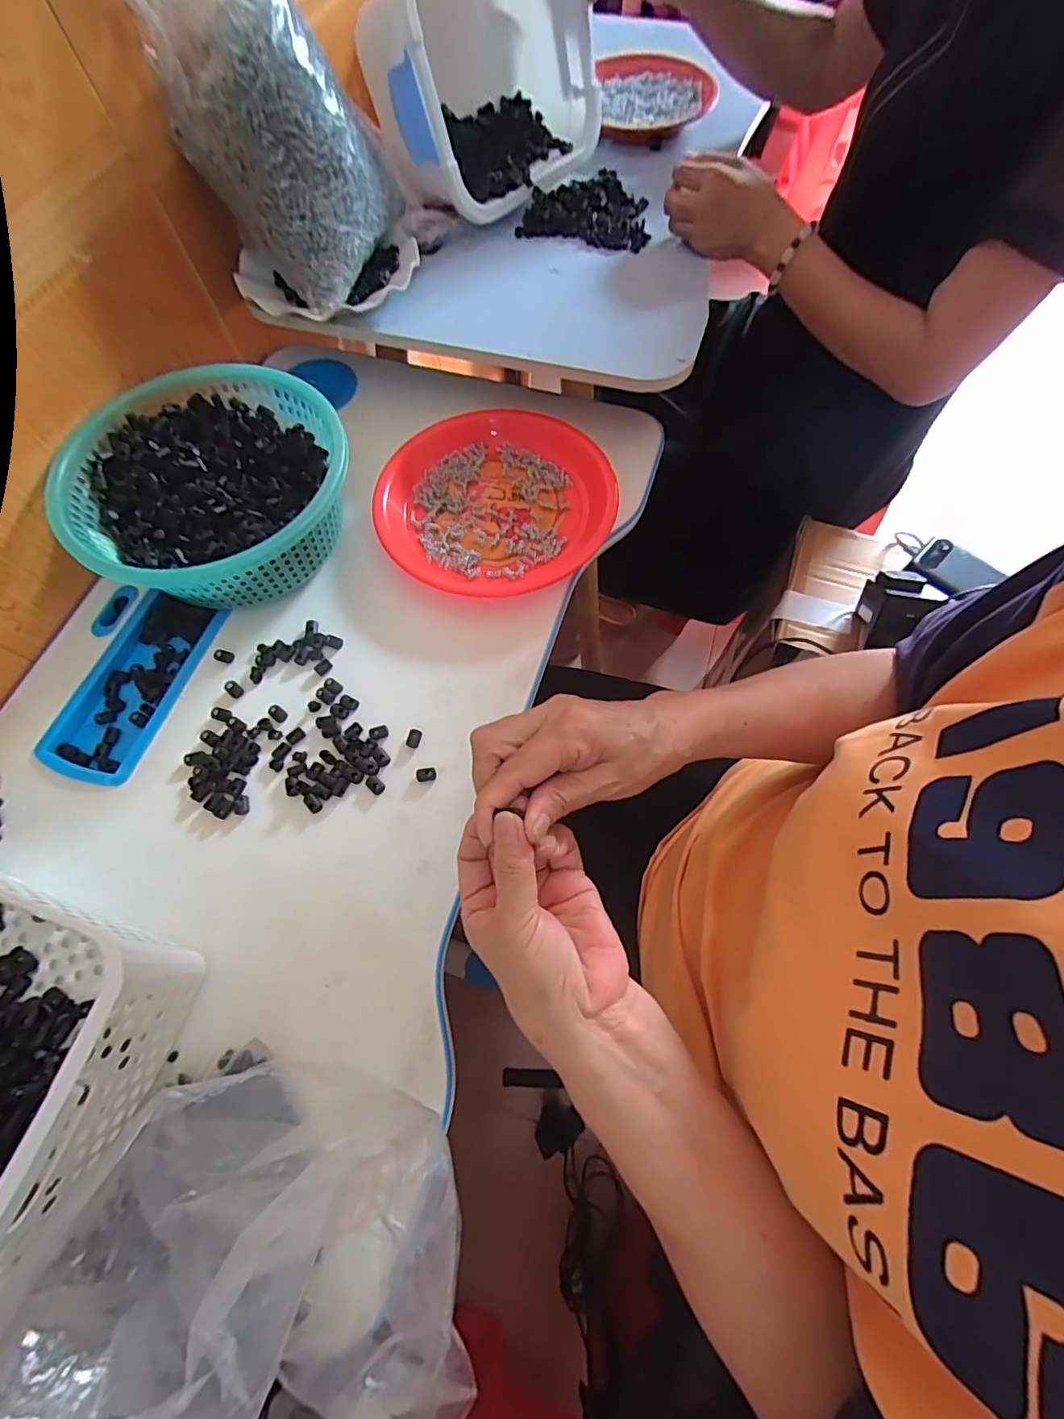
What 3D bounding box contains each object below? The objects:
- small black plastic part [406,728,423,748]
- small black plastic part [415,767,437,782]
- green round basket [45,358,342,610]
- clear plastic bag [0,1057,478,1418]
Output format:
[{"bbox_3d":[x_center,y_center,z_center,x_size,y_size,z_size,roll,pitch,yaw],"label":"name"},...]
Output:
[{"bbox_3d":[-0.097,0.023,0.434,0.011,0.004,0.015,15,69,7],"label":"small black plastic part"},{"bbox_3d":[-0.084,0.051,0.420,0.016,0.004,0.011,-9,68,-3],"label":"small black plastic part"},{"bbox_3d":[-0.280,-0.195,0.480,0.221,0.079,0.220,0,68,1],"label":"green round basket"},{"bbox_3d":[-0.130,0.294,0.239,0.173,0.189,0.222,-5,68,-1],"label":"clear plastic bag"}]

